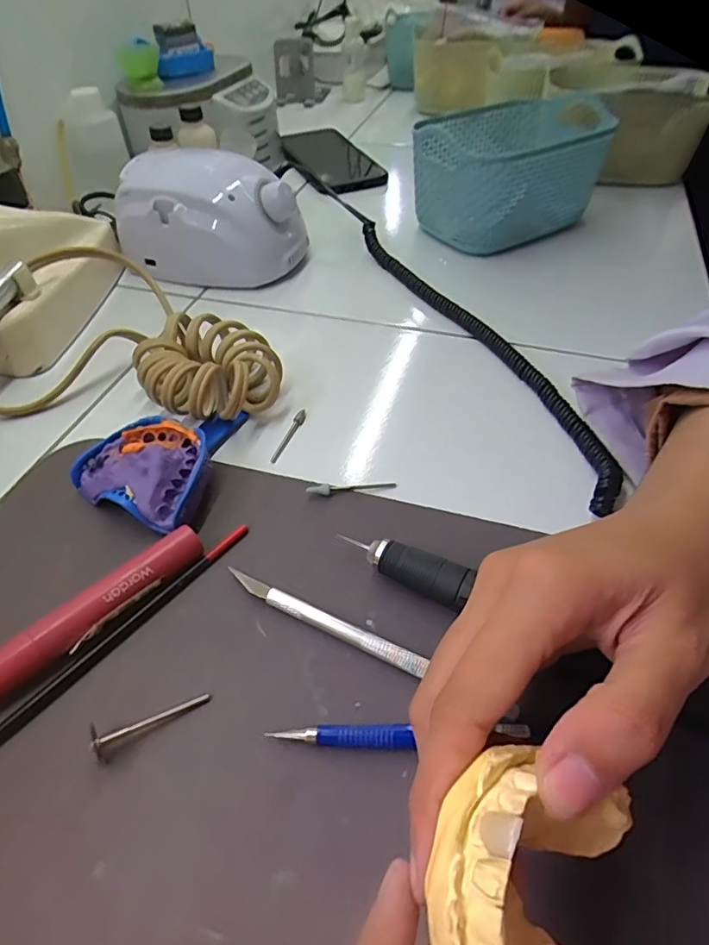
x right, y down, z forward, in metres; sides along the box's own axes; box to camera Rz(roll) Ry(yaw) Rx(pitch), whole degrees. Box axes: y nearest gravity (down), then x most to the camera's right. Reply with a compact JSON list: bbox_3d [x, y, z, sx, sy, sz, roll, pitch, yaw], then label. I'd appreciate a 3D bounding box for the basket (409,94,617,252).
[{"bbox_3d":[0.146,-0.278,0.498,0.179,0.084,0.117,-27,52,-21],"label":"basket"}]

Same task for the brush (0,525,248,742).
[{"bbox_3d":[-0.112,0.078,0.230,0.007,0.005,0.170,31,56,27],"label":"brush"}]

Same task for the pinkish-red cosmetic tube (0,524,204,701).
[{"bbox_3d":[-0.114,0.062,0.236,0.015,0.018,0.105,35,58,29],"label":"pinkish-red cosmetic tube"}]

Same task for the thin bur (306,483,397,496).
[{"bbox_3d":[-0.002,0.008,0.290,0.048,0.005,0.006,-8,48,-4],"label":"thin bur"}]

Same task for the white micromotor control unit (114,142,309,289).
[{"bbox_3d":[-0.120,-0.215,0.453,0.141,0.079,0.083,12,49,13],"label":"white micromotor control unit"}]

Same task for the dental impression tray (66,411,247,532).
[{"bbox_3d":[-0.108,-0.013,0.299,0.073,0.027,0.092,12,49,13],"label":"dental impression tray"}]

